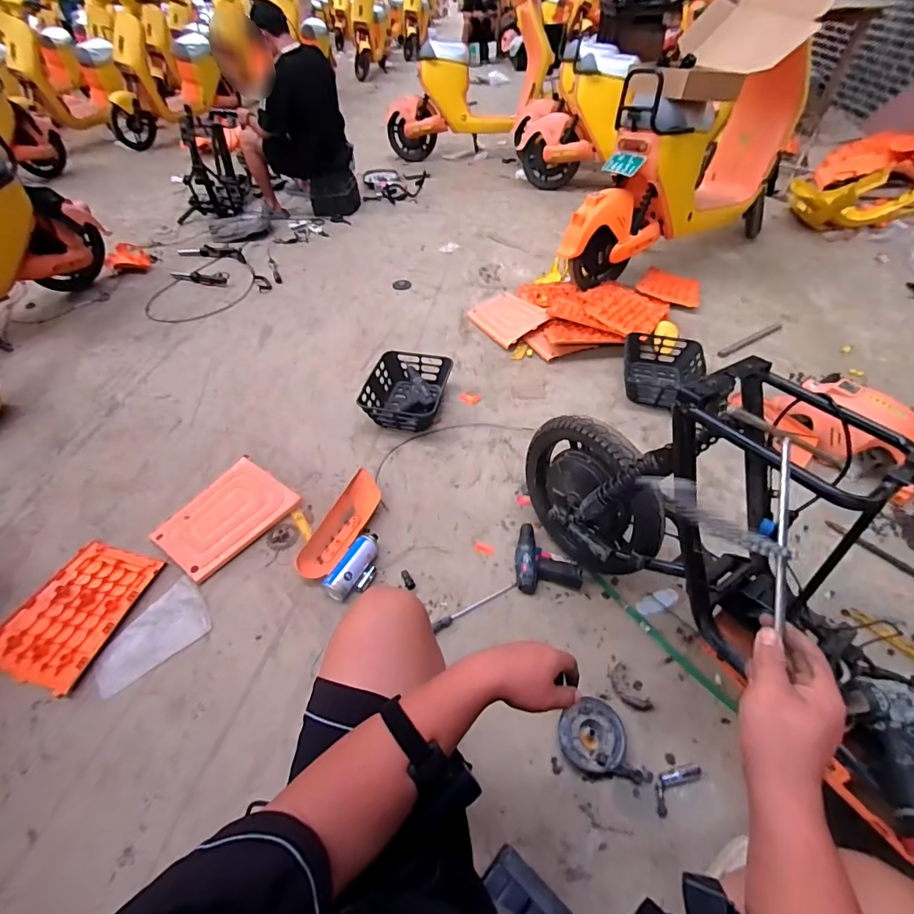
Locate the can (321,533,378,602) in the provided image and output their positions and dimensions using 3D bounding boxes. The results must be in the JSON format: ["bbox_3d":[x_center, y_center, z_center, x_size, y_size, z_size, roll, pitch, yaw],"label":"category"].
[{"bbox_3d":[-0.254,0.269,1.128,0.070,0.058,0.187,21,52,19],"label":"can"}]

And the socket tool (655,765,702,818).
[{"bbox_3d":[0.409,0.616,0.845,0.113,0.016,0.042,-28,52,-25],"label":"socket tool"}]

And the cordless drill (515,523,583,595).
[{"bbox_3d":[0.228,0.257,1.156,0.161,0.053,0.190,-1,46,-1],"label":"cordless drill"}]

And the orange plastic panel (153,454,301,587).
[{"bbox_3d":[-0.637,0.157,1.228,0.259,0.039,0.326,28,51,24],"label":"orange plastic panel"}]

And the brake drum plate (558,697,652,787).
[{"bbox_3d":[0.290,0.556,0.886,0.172,0.045,0.130,5,46,4],"label":"brake drum plate"}]

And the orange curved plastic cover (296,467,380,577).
[{"bbox_3d":[-0.314,0.180,1.219,0.109,0.052,0.335,18,48,16],"label":"orange curved plastic cover"}]

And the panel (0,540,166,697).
[{"bbox_3d":[-0.906,0.364,1.072,0.240,0.042,0.334,9,46,8],"label":"panel"}]

